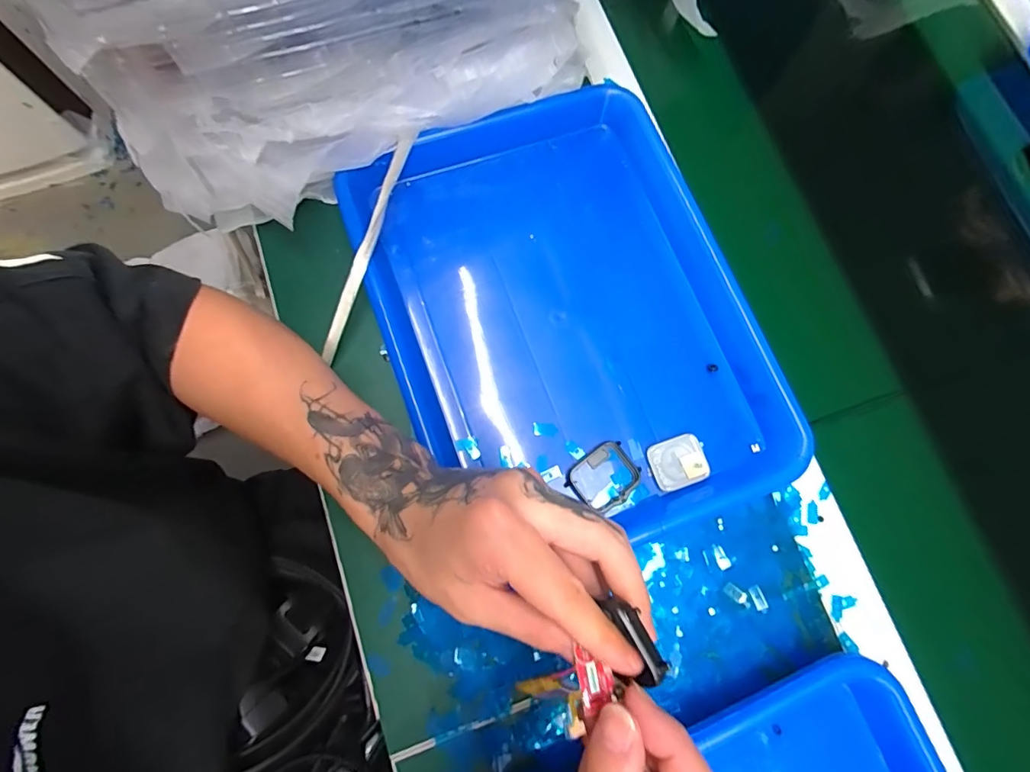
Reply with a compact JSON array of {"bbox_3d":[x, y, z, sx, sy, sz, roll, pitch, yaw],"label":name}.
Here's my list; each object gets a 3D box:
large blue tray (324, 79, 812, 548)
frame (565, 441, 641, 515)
[{"bbox_3d":[0.041,-0.054,0.331,0.258,0.038,0.319,-20,78,-6],"label":"large blue tray"},{"bbox_3d":[0.063,0.064,0.314,0.047,0.004,0.039,-36,81,-11],"label":"frame"}]

